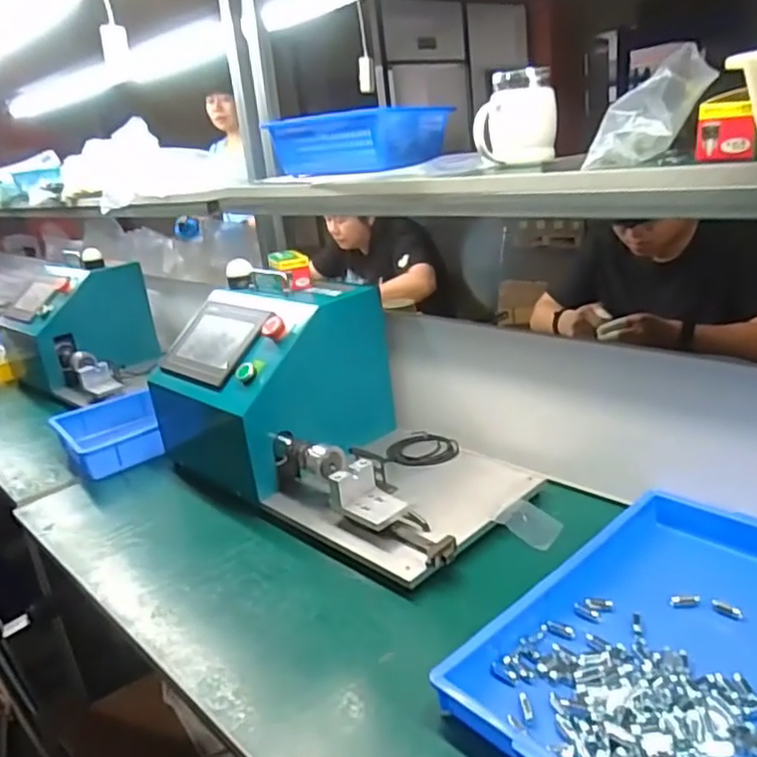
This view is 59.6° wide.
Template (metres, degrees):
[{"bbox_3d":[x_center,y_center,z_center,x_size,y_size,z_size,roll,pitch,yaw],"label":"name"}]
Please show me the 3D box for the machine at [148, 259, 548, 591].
[{"bbox_3d":[-0.080,0.029,1.031,0.611,0.284,0.303,13,28,44],"label":"machine"}]

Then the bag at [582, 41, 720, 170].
[{"bbox_3d":[0.293,-0.287,0.719,0.093,0.096,0.103,13,28,44],"label":"bag"}]

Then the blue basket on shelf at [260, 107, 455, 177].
[{"bbox_3d":[-0.039,-0.425,1.184,0.194,0.092,0.277,-23,25,-38],"label":"blue basket on shelf"}]

